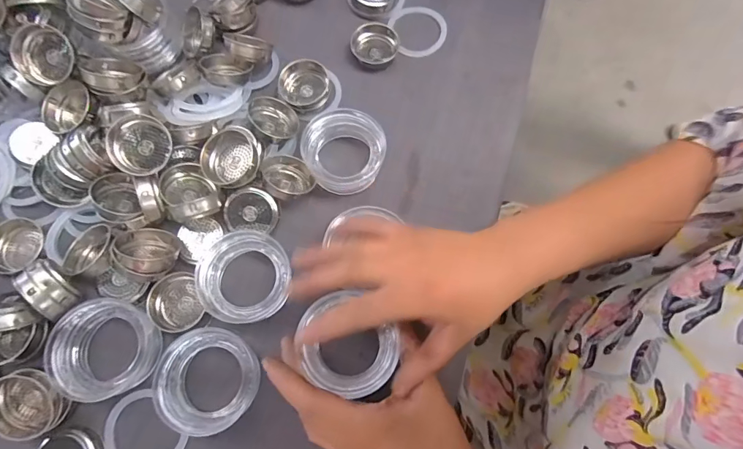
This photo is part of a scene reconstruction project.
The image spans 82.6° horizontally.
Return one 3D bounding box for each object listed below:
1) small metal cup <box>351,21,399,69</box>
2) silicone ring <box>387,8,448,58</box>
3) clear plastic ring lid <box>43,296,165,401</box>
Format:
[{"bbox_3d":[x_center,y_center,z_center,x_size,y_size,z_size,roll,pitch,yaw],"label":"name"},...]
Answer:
[{"bbox_3d":[0.005,-0.171,0.400,0.042,0.015,0.049,41,77,11],"label":"small metal cup"},{"bbox_3d":[0.048,-0.191,0.415,0.053,0.004,0.057,0,73,0],"label":"silicone ring"},{"bbox_3d":[-0.195,0.091,0.309,0.062,0.032,0.068,14,73,4],"label":"clear plastic ring lid"}]

